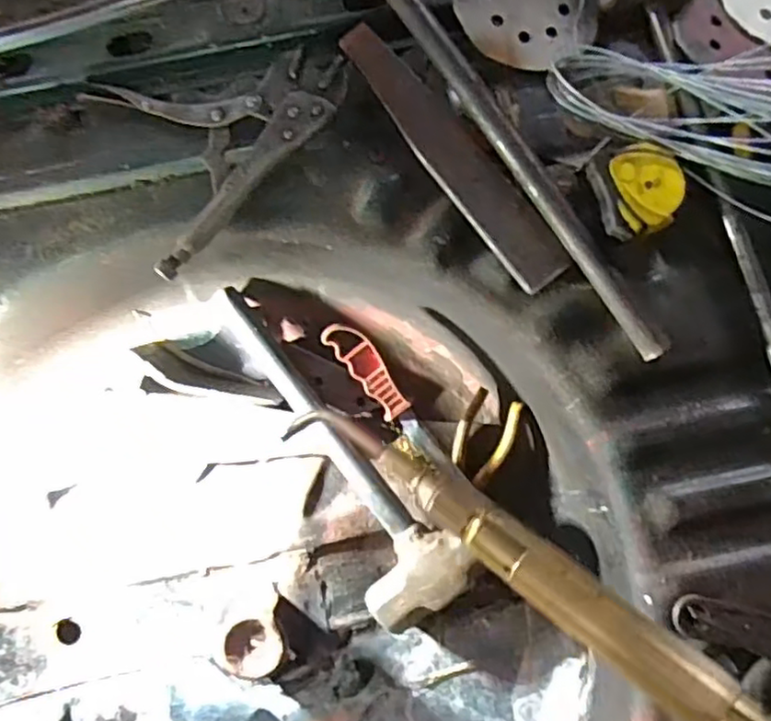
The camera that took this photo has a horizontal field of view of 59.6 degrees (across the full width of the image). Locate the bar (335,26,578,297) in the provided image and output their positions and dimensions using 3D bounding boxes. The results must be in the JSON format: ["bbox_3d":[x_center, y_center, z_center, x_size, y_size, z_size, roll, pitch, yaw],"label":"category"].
[{"bbox_3d":[0.052,-0.161,0.520,0.043,0.011,0.246,-37,84,-6],"label":"bar"}]

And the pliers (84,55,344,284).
[{"bbox_3d":[-0.149,-0.194,0.528,0.159,0.018,0.207,44,85,4],"label":"pliers"}]

